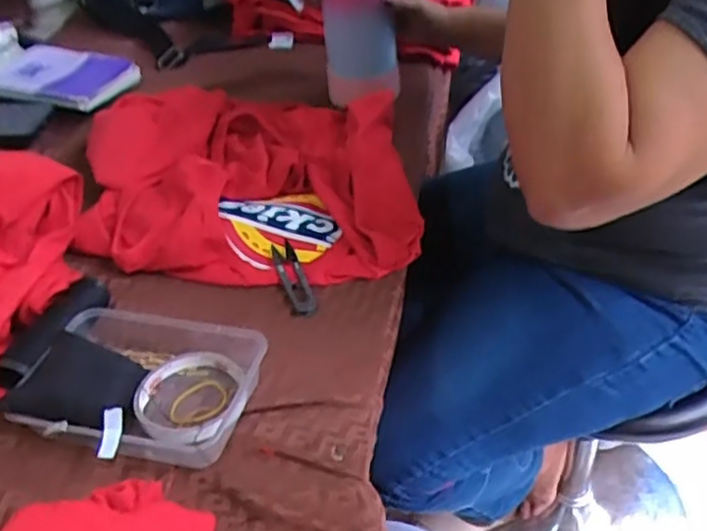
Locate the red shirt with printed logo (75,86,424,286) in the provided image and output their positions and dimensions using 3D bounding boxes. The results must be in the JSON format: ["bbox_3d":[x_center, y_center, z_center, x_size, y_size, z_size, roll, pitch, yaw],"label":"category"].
[{"bbox_3d":[-0.121,-0.124,0.761,0.346,0.059,0.371,-7,41,0],"label":"red shirt with printed logo"}]

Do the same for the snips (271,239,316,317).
[{"bbox_3d":[-0.057,0.011,0.647,0.023,0.007,0.101,-15,42,-9],"label":"snips"}]

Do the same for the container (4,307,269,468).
[{"bbox_3d":[-0.162,0.092,0.531,0.163,0.043,0.130,6,43,14],"label":"container"}]

